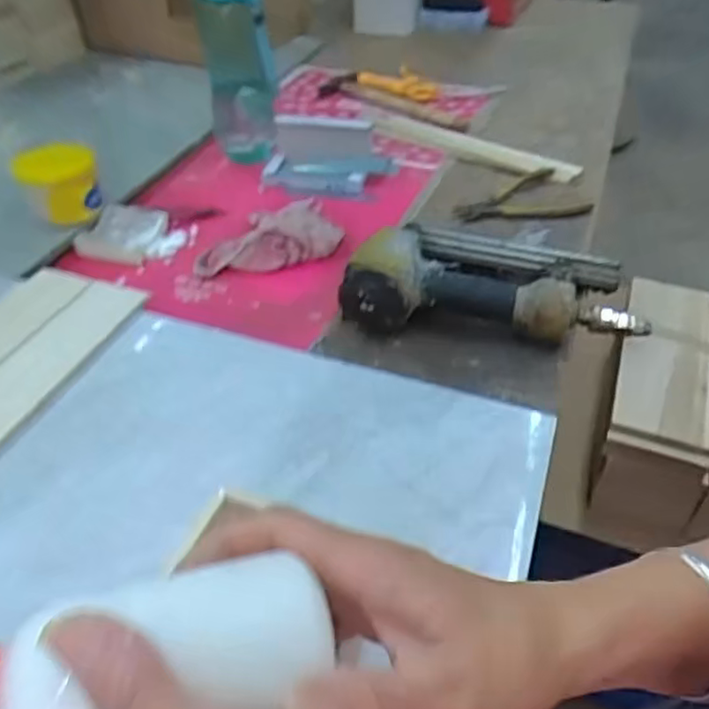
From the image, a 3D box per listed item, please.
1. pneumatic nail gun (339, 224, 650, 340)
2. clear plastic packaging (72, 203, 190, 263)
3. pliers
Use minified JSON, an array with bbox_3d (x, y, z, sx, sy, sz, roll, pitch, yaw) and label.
[{"bbox_3d":[0.122,-0.076,0.592,0.247,0.062,0.149,6,42,6],"label":"pneumatic nail gun"},{"bbox_3d":[-0.242,-0.131,0.700,0.104,0.021,0.070,12,43,12],"label":"clear plastic packaging"},{"bbox_3d":[0.186,-0.185,0.751,0.149,0.010,0.102,-1,42,-2],"label":"pliers"}]

